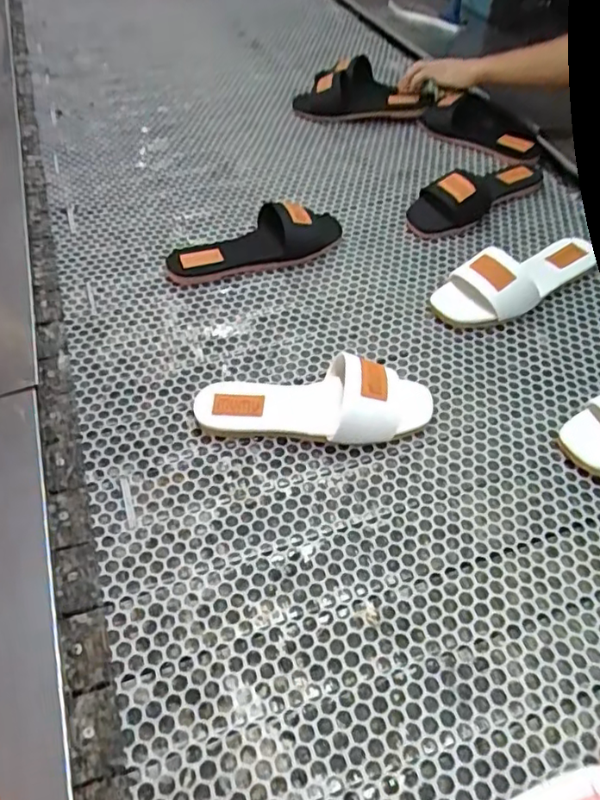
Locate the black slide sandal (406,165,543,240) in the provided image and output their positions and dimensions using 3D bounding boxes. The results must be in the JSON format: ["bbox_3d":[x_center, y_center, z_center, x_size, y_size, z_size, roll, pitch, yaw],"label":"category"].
[{"bbox_3d":[0.280,-0.329,0.933,0.264,0.060,0.095,-28,54,-22],"label":"black slide sandal"}]

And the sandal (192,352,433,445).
[{"bbox_3d":[0.015,-0.005,0.652,0.256,0.059,0.101,4,49,4],"label":"sandal"}]

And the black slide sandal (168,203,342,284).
[{"bbox_3d":[-0.060,-0.234,0.854,0.267,0.060,0.103,-14,50,-12],"label":"black slide sandal"}]

